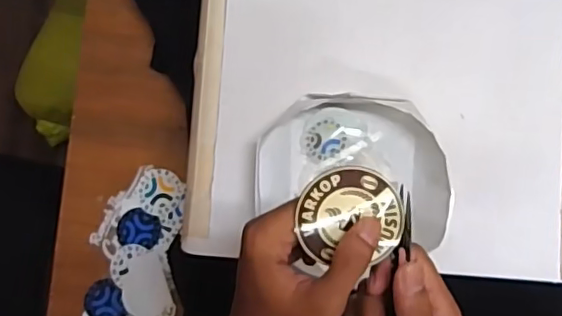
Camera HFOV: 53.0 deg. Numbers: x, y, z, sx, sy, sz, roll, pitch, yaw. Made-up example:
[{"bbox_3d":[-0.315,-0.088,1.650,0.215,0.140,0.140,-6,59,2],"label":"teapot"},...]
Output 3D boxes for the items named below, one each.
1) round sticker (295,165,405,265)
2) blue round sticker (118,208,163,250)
[{"bbox_3d":[0.044,0.035,0.353,0.064,0.006,0.059,3,100,-1],"label":"round sticker"},{"bbox_3d":[-0.181,0.090,0.727,0.058,0.004,0.050,3,82,1],"label":"blue round sticker"}]

